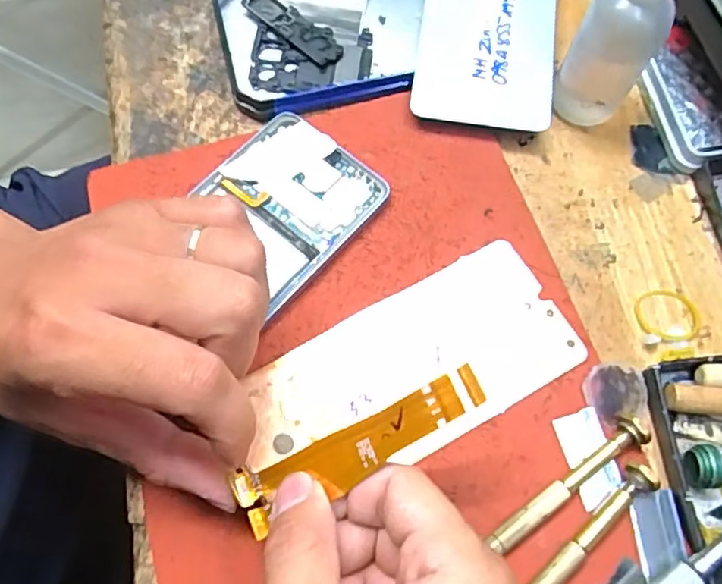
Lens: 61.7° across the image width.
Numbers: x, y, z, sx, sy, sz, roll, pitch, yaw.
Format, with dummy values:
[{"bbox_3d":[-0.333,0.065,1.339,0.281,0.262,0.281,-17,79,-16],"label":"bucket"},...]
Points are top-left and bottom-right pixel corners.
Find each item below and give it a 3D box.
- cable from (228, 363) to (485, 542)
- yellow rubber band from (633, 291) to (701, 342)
[{"bbox_3d":[-0.002,0.055,0.211,0.097,0.006,0.020,-33,72,17],"label":"cable"},{"bbox_3d":[0.142,0.010,0.278,0.029,0.004,0.025,0,69,0],"label":"yellow rubber band"}]

